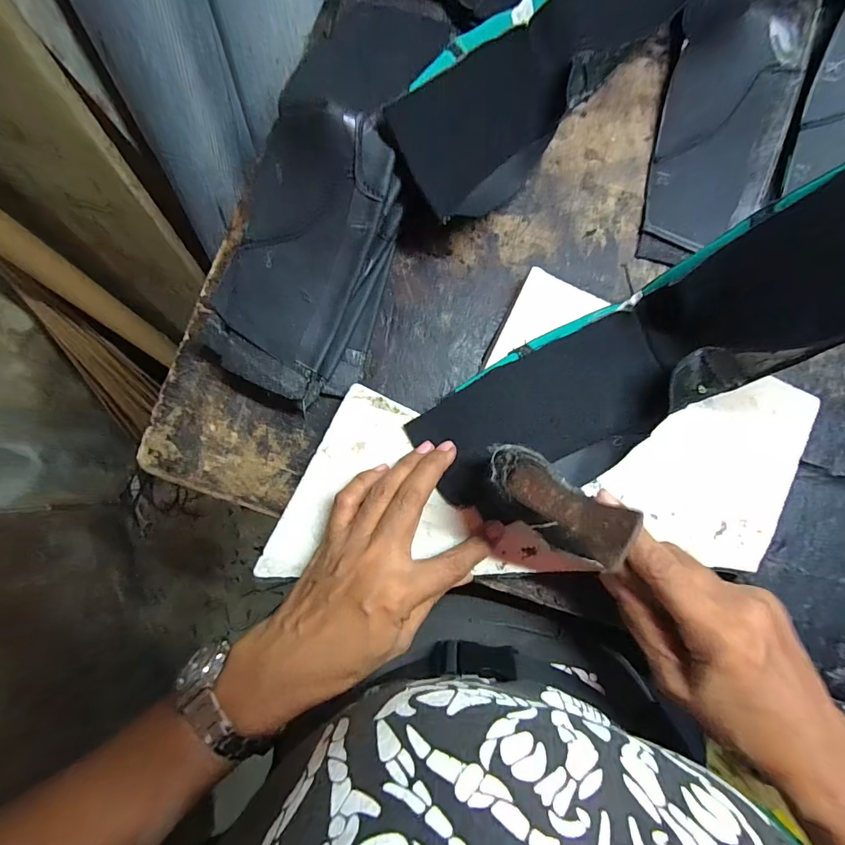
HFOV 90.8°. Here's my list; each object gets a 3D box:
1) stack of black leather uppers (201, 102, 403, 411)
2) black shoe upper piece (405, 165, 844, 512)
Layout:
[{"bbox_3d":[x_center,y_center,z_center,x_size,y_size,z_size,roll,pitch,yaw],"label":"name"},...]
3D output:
[{"bbox_3d":[-0.085,-0.109,0.288,0.112,0.081,0.177,14,82,3],"label":"stack of black leather uppers"},{"bbox_3d":[0.142,-0.038,0.242,0.297,0.071,0.087,-30,81,28],"label":"black shoe upper piece"}]

